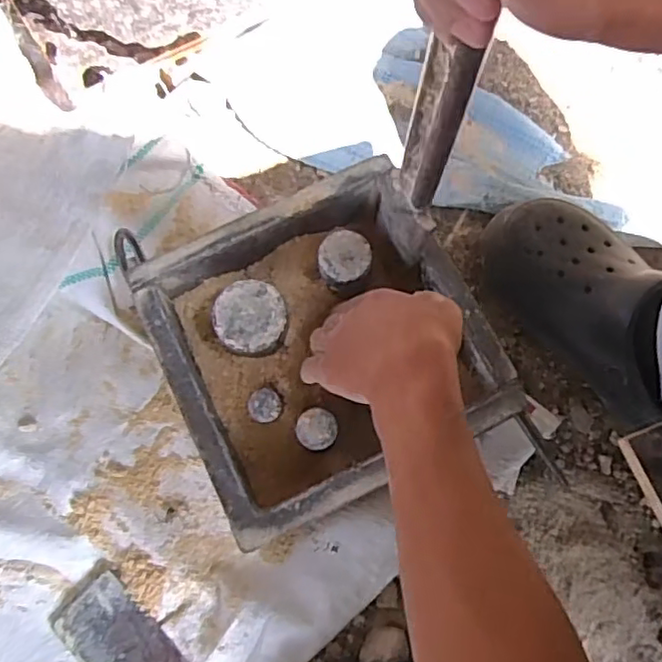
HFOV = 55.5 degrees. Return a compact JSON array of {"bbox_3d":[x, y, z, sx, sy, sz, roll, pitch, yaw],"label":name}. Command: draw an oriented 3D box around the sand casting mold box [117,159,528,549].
[{"bbox_3d":[-0.011,0.011,0.514,0.230,0.065,0.240,-25,79,-7],"label":"sand casting mold box"}]

